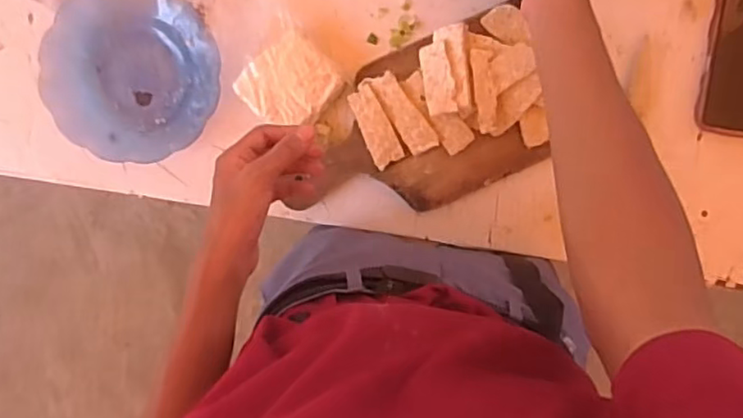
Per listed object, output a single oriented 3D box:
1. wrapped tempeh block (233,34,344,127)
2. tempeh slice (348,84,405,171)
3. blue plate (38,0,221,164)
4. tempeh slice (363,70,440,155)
[{"bbox_3d":[-0.084,-0.128,0.664,0.084,0.034,0.086,44,94,-2],"label":"wrapped tempeh block"},{"bbox_3d":[0.004,-0.086,0.661,0.033,0.006,0.085,-25,96,8],"label":"tempeh slice"},{"bbox_3d":[-0.253,-0.142,0.667,0.189,0.040,0.177,1,103,6],"label":"blue plate"},{"bbox_3d":[0.031,-0.100,0.664,0.031,0.008,0.094,-35,95,7],"label":"tempeh slice"}]

